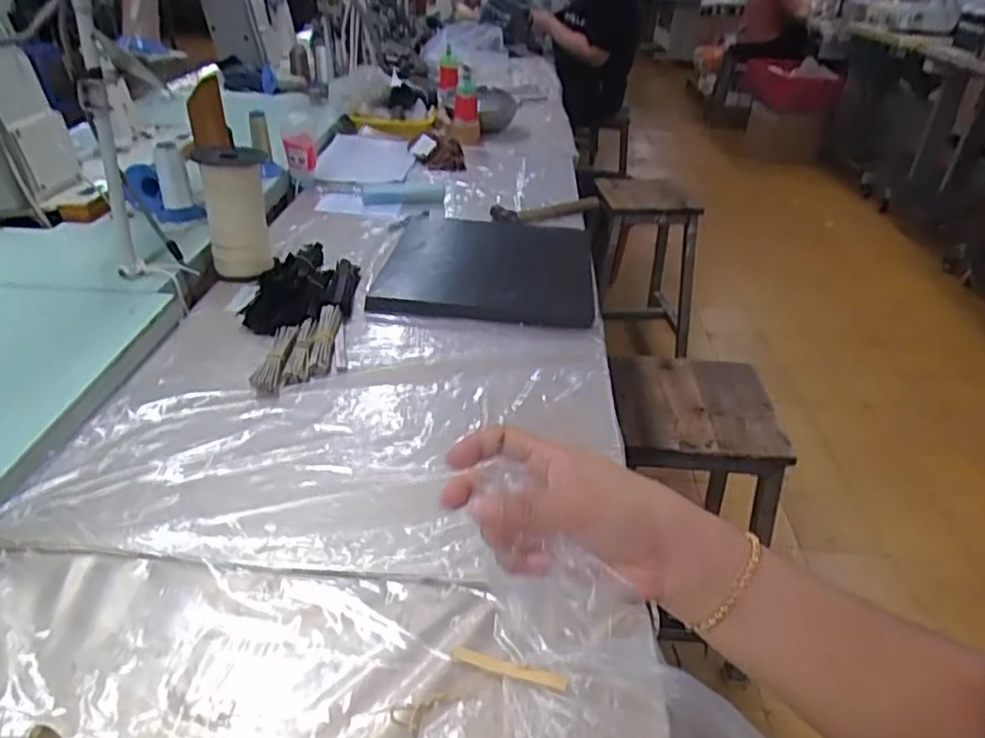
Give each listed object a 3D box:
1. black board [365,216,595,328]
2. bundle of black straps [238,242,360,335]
[{"bbox_3d":[0.004,-0.161,1.006,0.292,0.032,0.352,7,33,5],"label":"black board"},{"bbox_3d":[-0.244,-0.110,0.879,0.124,0.054,0.172,2,33,-3],"label":"bundle of black straps"}]

